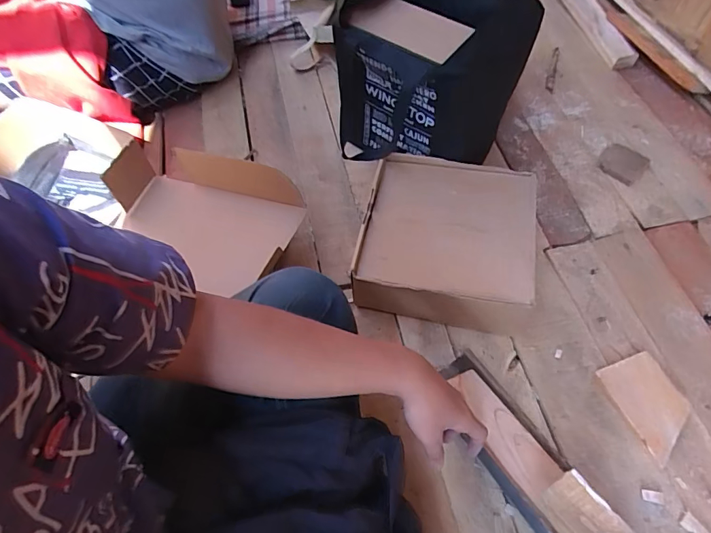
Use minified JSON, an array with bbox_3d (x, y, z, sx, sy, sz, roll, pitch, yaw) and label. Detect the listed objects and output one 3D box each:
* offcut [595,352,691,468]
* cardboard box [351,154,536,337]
[{"bbox_3d":[0.418,0.192,0.622,0.088,0.012,0.129,-18,59,-9],"label":"offcut"},{"bbox_3d":[0.146,-0.044,0.720,0.250,0.109,0.262,10,59,8],"label":"cardboard box"}]

